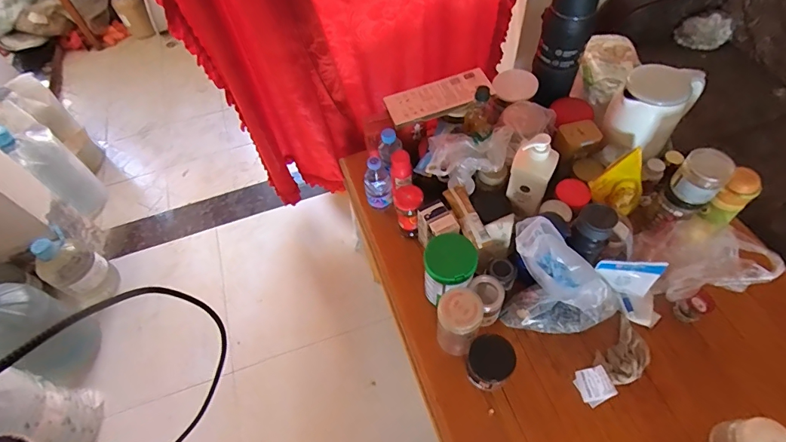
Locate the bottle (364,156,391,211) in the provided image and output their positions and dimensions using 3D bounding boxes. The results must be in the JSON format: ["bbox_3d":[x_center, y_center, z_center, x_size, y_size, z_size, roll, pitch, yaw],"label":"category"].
[{"bbox_3d":[-0.039,-0.097,1.031,0.063,0.160,0.060,-12,57,-3],"label":"bottle"}]

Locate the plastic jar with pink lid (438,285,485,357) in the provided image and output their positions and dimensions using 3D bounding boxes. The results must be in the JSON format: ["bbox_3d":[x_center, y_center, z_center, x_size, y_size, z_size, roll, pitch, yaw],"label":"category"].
[{"bbox_3d":[0.125,0.195,0.815,0.073,0.149,0.083,8,58,10],"label":"plastic jar with pink lid"}]

